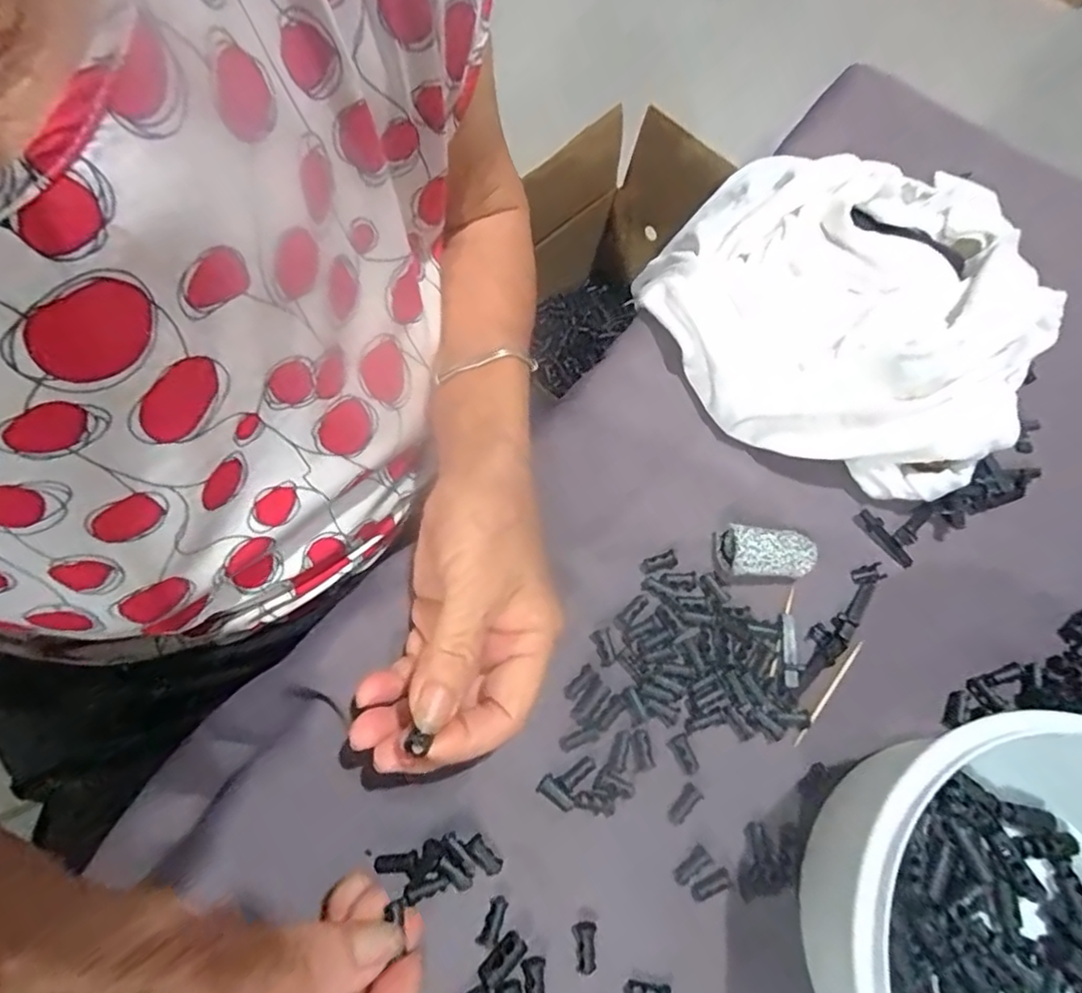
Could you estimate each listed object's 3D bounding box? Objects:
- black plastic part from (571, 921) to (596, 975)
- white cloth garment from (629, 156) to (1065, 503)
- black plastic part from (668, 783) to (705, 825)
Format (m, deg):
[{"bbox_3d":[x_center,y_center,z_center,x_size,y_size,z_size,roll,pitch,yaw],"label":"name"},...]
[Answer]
[{"bbox_3d":[0.018,0.181,0.239,0.009,0.004,0.017,-1,68,-2],"label":"black plastic part"},{"bbox_3d":[0.175,-0.123,0.340,0.210,0.053,0.220,26,69,9],"label":"white cloth garment"},{"bbox_3d":[0.063,0.134,0.259,0.008,0.004,0.018,41,72,14],"label":"black plastic part"}]

